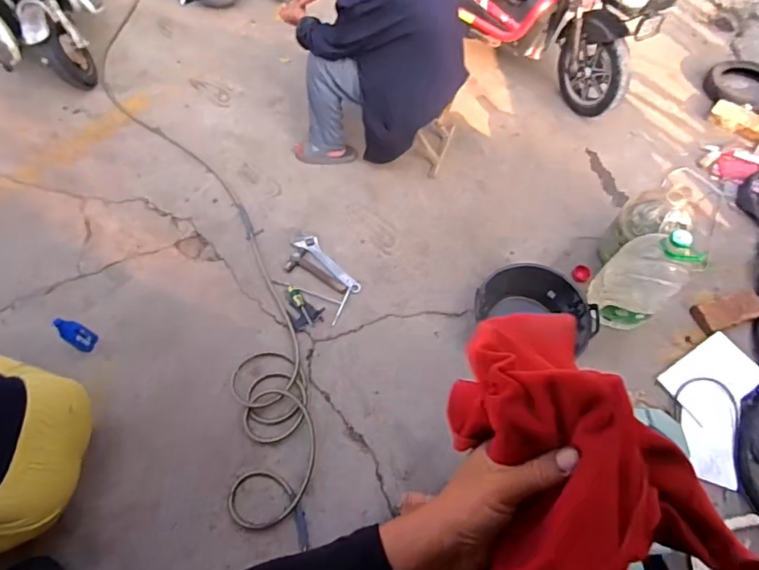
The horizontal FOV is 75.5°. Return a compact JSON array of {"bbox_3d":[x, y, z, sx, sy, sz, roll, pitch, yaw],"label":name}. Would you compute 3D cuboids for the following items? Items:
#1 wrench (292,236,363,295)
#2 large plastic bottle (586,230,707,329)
[{"bbox_3d":[-0.186,-0.089,1.846,0.321,0.022,0.076,37,68,16],"label":"wrench"},{"bbox_3d":[0.823,-0.017,1.560,0.206,0.373,0.213,1,63,-1],"label":"large plastic bottle"}]

